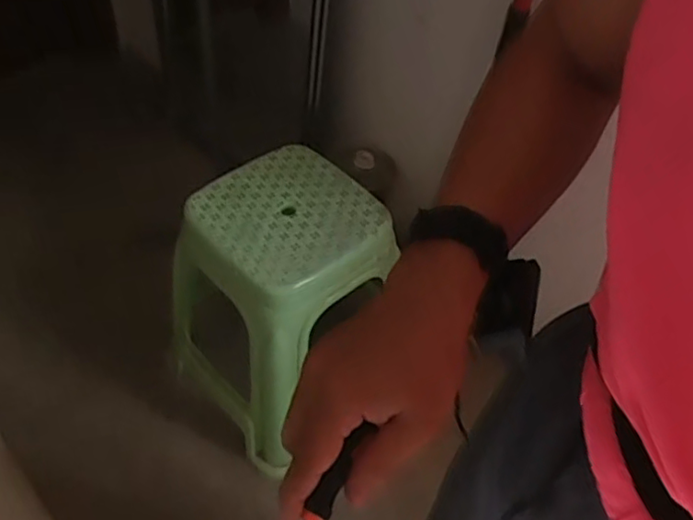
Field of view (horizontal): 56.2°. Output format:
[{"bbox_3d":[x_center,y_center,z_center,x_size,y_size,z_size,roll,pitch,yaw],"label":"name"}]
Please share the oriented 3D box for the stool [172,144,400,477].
[{"bbox_3d":[-0.102,0.086,1.150,0.328,0.456,0.288,-31,57,-27],"label":"stool"}]

